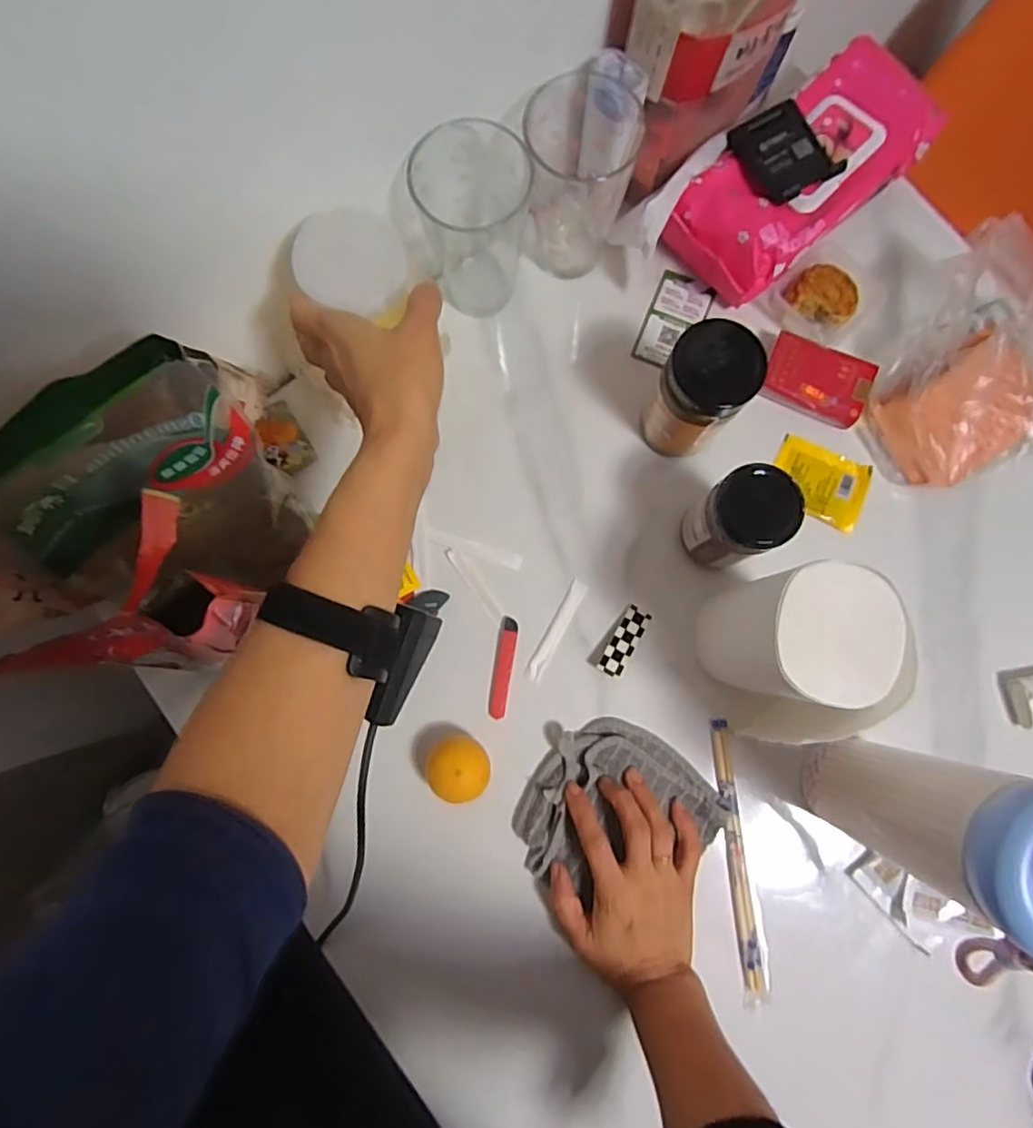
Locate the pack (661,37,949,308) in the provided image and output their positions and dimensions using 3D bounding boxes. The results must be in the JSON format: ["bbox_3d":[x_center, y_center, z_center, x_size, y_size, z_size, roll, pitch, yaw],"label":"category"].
[{"bbox_3d":[0.235,-0.318,0.509,0.217,0.069,0.105,-42,84,-5],"label":"pack"}]

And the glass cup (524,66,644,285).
[{"bbox_3d":[0.049,-0.308,0.484,0.083,0.119,0.094,8,82,2],"label":"glass cup"}]

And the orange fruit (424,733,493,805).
[{"bbox_3d":[-0.043,0.153,0.458,0.046,0.039,0.046,7,82,2],"label":"orange fruit"}]

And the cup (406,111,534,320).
[{"bbox_3d":[-0.031,-0.270,0.476,0.083,0.123,0.086,0,82,1],"label":"cup"}]

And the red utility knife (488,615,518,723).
[{"bbox_3d":[-0.010,0.083,0.483,0.014,0.004,0.079,9,82,2],"label":"red utility knife"}]

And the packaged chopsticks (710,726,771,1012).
[{"bbox_3d":[0.173,0.227,0.463,0.020,0.007,0.206,-5,82,0],"label":"packaged chopsticks"}]

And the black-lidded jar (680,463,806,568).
[{"bbox_3d":[0.163,-0.032,0.453,0.058,0.103,0.056,0,82,1],"label":"black-lidded jar"}]

